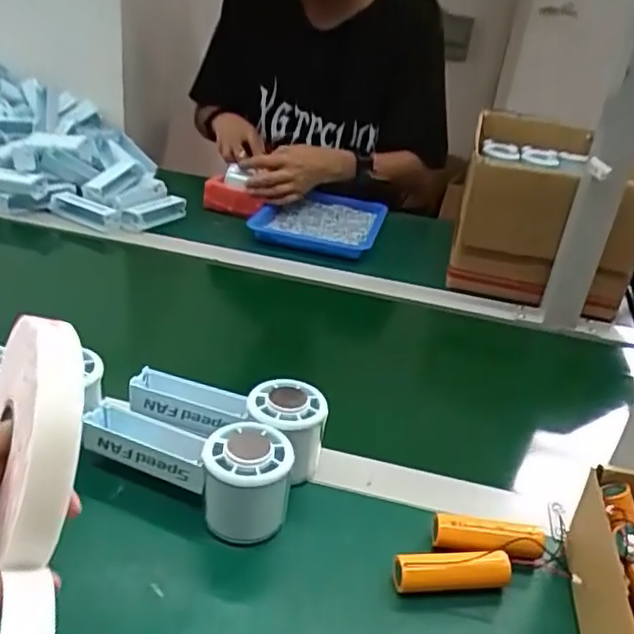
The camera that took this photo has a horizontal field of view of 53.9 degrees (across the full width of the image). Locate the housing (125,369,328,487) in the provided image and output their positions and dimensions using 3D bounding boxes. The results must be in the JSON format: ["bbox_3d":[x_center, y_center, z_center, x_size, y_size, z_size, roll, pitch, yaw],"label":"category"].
[{"bbox_3d":[-0.065,0.074,0.481,0.158,0.063,0.061,21,31,23],"label":"housing"}]

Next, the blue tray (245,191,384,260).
[{"bbox_3d":[0.003,-0.144,0.954,0.175,0.034,0.227,12,29,9],"label":"blue tray"}]

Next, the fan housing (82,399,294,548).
[{"bbox_3d":[-0.093,0.101,0.428,0.156,0.062,0.054,13,29,11],"label":"fan housing"}]

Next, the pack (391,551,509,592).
[{"bbox_3d":[0.086,0.159,0.391,0.075,0.019,0.017,3,28,-8],"label":"pack"}]

